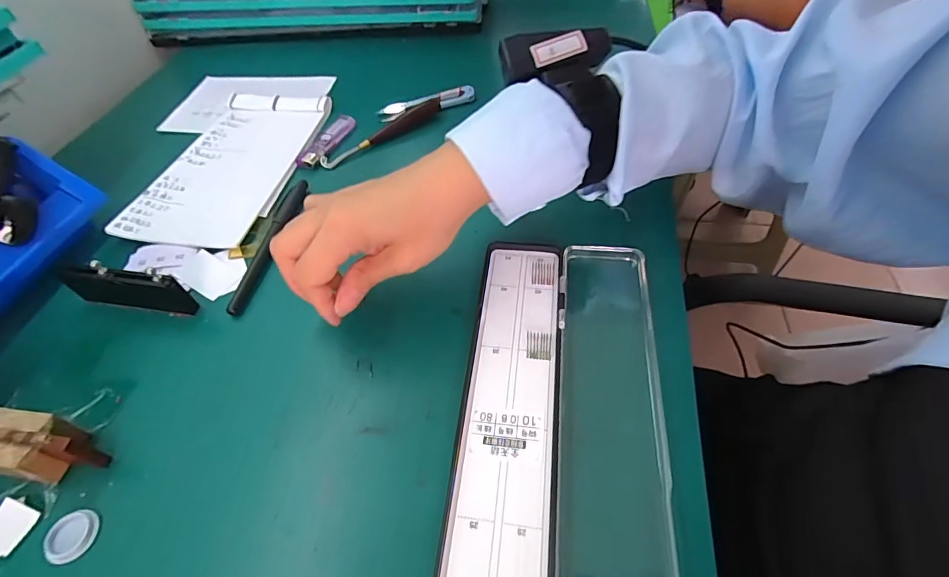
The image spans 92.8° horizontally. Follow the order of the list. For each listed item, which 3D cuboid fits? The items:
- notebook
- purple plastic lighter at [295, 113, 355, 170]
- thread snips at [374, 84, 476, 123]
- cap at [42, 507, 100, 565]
[{"bbox_3d":[-0.223,-0.123,0.426,0.116,0.011,0.214,3,52,7],"label":"notebook"},{"bbox_3d":[-0.142,-0.144,0.437,0.025,0.012,0.077,14,54,15],"label":"purple plastic lighter"},{"bbox_3d":[-0.049,-0.194,0.468,0.099,0.011,0.022,-14,52,-6],"label":"thread snips"},{"bbox_3d":[-0.210,0.129,0.236,0.024,0.004,0.025,-2,52,3],"label":"cap"}]

